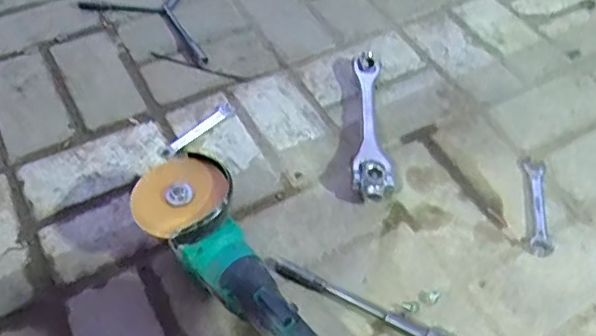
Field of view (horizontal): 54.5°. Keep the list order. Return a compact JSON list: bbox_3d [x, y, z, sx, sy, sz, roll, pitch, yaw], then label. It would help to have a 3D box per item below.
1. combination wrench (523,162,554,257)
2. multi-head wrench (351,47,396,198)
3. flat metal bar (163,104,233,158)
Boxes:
[{"bbox_3d":[0.302,0.049,0.729,0.025,0.012,0.136,9,54,2],"label":"combination wrench"},{"bbox_3d":[0.101,-0.064,0.776,0.051,0.040,0.246,5,54,-1],"label":"multi-head wrench"},{"bbox_3d":[-0.133,-0.052,0.773,0.018,0.007,0.116,40,60,22],"label":"flat metal bar"}]

